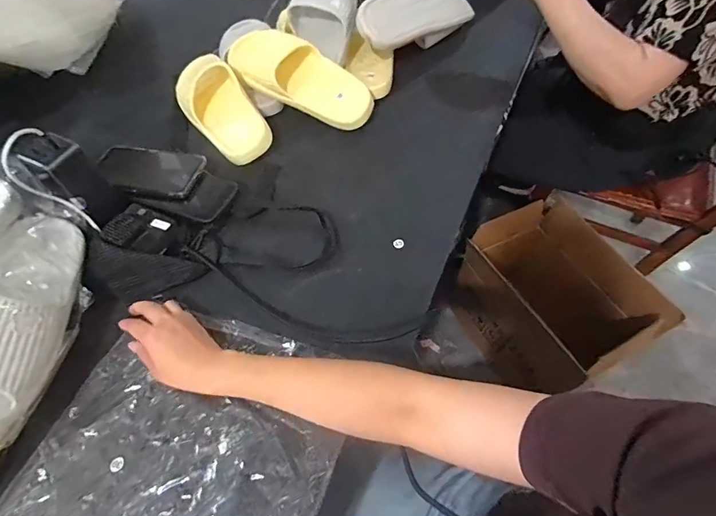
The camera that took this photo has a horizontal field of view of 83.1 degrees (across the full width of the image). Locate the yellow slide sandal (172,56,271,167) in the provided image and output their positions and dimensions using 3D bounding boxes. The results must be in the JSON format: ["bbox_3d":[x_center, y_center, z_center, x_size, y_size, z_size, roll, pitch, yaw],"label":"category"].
[{"bbox_3d":[-0.218,-0.239,0.640,0.087,0.075,0.229,-35,63,-19],"label":"yellow slide sandal"}]

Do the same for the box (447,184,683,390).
[{"bbox_3d":[0.462,0.118,1.078,0.284,0.372,0.457,-24,60,-13],"label":"box"}]

